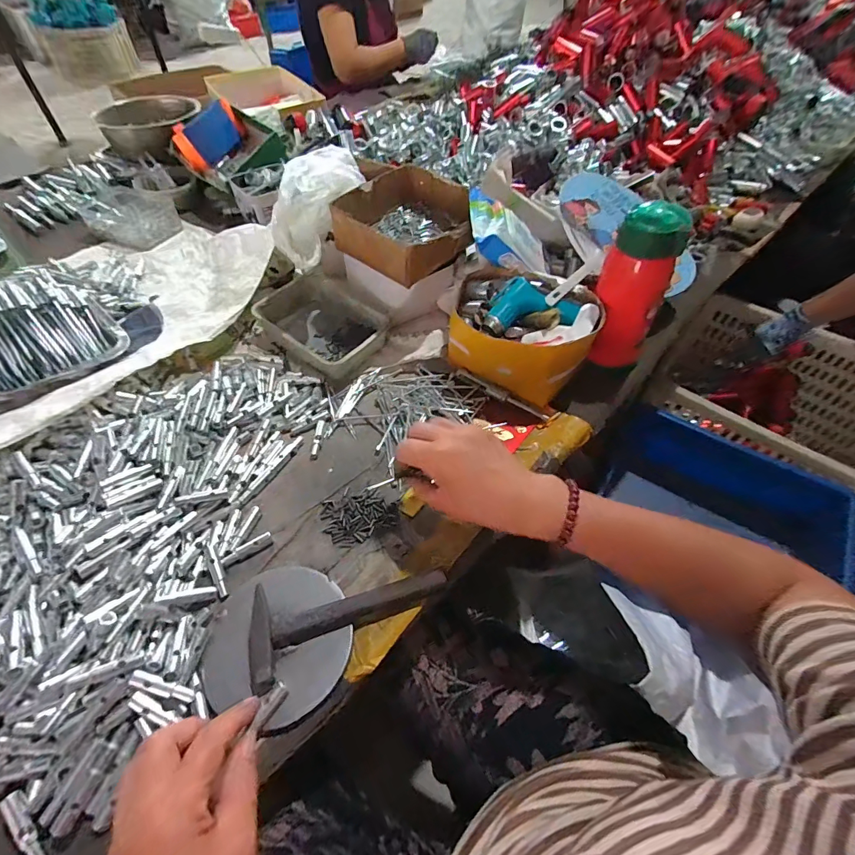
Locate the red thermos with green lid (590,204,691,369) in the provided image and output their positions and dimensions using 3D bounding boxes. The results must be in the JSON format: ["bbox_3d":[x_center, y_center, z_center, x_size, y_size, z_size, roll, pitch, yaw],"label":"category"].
[{"bbox_3d":[0.256,-0.168,0.531,0.073,0.193,0.063,5,53,3],"label":"red thermos with green lid"}]

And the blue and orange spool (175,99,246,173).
[{"bbox_3d":[-0.448,-0.609,0.880,0.076,0.065,0.160,22,67,15],"label":"blue and orange spool"}]

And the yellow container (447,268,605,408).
[{"bbox_3d":[0.117,-0.127,0.565,0.191,0.107,0.152,33,59,22],"label":"yellow container"}]

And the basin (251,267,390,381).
[{"bbox_3d":[-0.157,-0.151,0.628,0.186,0.060,0.132,38,61,25],"label":"basin"}]

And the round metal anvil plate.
[{"bbox_3d":[-0.129,0.185,0.375,0.125,0.021,0.120,0,53,0],"label":"round metal anvil plate"}]

